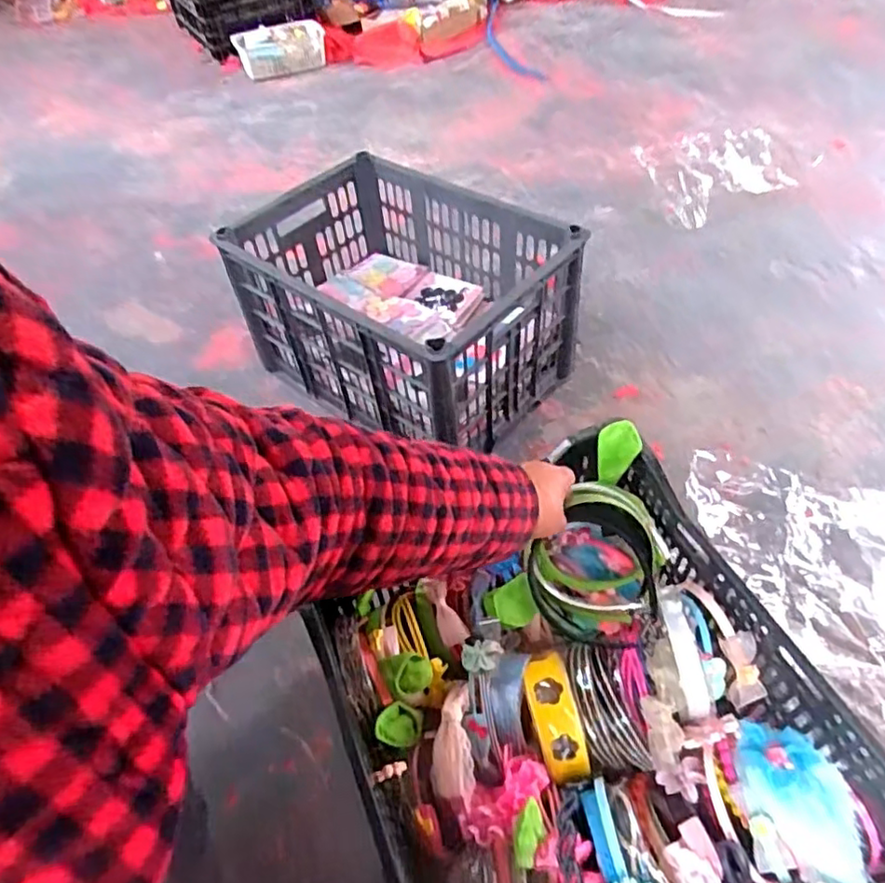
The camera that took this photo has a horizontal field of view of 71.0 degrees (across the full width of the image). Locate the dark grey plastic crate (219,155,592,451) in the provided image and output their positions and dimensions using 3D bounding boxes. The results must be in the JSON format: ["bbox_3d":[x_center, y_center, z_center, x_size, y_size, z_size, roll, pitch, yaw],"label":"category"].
[{"bbox_3d":[-0.070,-0.241,1.019,0.514,0.256,0.355,32,61,26],"label":"dark grey plastic crate"}]

